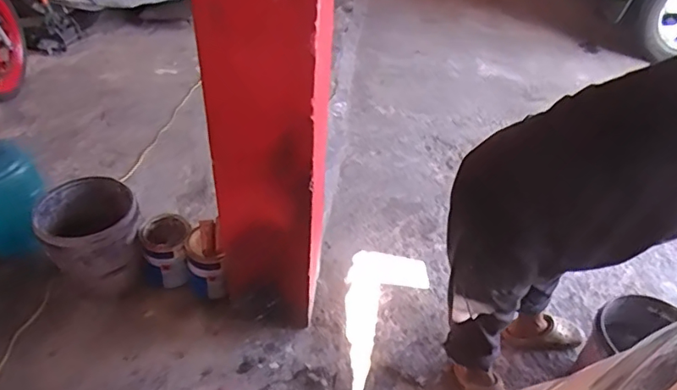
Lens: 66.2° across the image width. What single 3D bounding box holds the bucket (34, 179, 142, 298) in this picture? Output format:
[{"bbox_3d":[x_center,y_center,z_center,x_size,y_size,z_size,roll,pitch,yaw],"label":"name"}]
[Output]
[{"bbox_3d":[-0.796,0.132,1.684,0.287,0.265,0.289,3,41,-3],"label":"bucket"}]

